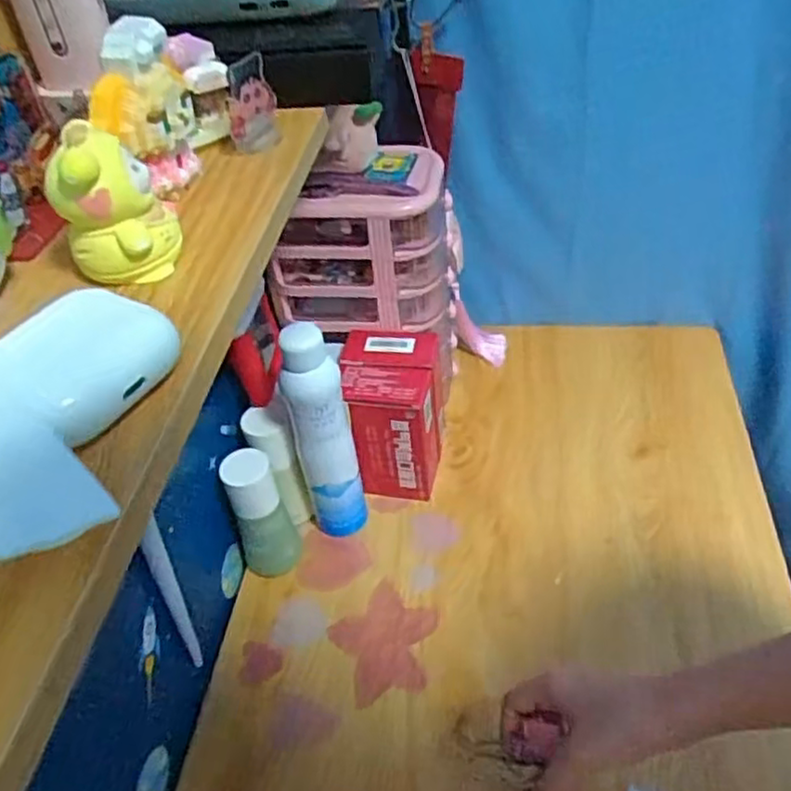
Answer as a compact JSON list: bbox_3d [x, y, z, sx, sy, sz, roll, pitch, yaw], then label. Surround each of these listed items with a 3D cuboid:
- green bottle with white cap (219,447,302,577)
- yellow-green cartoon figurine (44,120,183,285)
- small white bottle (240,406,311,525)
[{"bbox_3d":[-0.125,0.114,0.667,0.053,0.131,0.042,-21,45,-15],"label":"green bottle with white cap"},{"bbox_3d":[-0.098,-0.066,0.248,0.027,0.049,0.027,7,45,14],"label":"yellow-green cartoon figurine"},{"bbox_3d":[-0.118,0.073,0.700,0.035,0.126,0.047,-27,47,-20],"label":"small white bottle"}]

